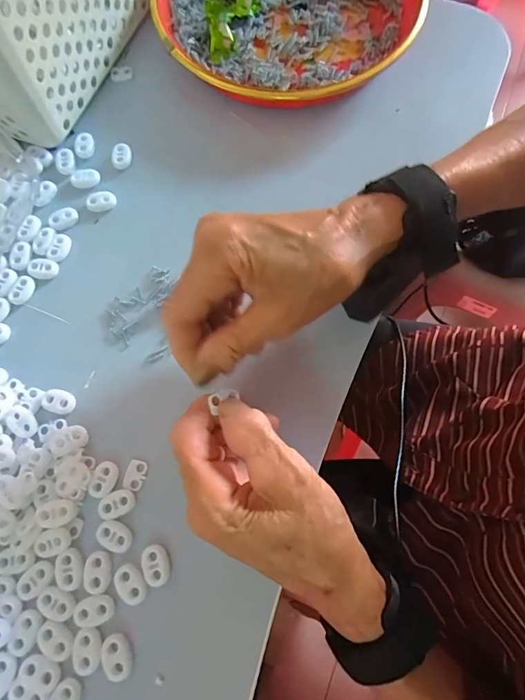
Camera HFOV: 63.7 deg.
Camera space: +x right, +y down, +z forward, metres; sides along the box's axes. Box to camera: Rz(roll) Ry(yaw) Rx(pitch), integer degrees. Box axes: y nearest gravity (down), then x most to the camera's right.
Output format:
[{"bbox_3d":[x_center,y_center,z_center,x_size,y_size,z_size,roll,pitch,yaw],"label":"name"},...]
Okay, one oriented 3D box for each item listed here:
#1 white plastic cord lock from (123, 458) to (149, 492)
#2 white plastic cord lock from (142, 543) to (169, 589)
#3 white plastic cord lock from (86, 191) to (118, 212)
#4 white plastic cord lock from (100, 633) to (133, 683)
[{"bbox_3d":[-0.079,0.077,0.262,0.012,0.004,0.018,14,74,5],"label":"white plastic cord lock"},{"bbox_3d":[-0.061,0.123,0.240,0.014,0.004,0.021,-11,73,-3],"label":"white plastic cord lock"},{"bbox_3d":[-0.123,-0.113,0.322,0.021,0.005,0.015,-3,75,-2],"label":"white plastic cord lock"},{"bbox_3d":[-0.079,0.166,0.227,0.014,0.004,0.021,-21,74,-6],"label":"white plastic cord lock"}]

